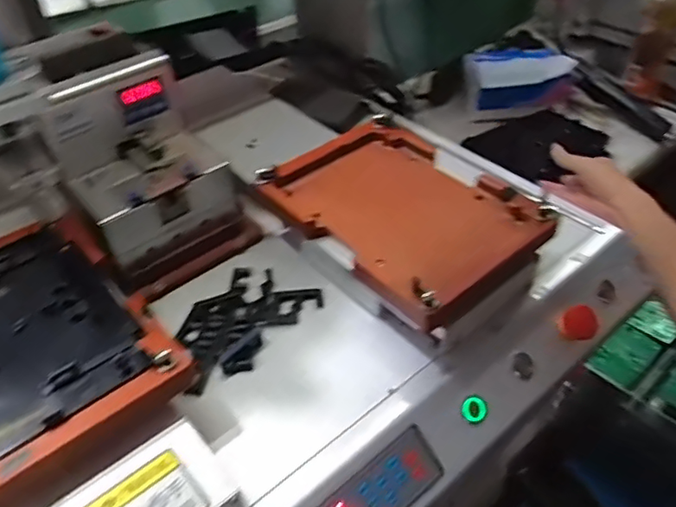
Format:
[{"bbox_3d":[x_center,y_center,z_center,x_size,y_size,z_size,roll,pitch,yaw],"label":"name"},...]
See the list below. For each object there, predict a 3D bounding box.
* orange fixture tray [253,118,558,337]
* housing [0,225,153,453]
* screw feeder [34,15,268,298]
[{"bbox_3d":[0.054,-0.037,0.508,0.163,0.049,0.229,-30,50,-26],"label":"orange fixture tray"},{"bbox_3d":[-0.226,0.053,0.410,0.136,0.017,0.185,-32,51,-27],"label":"housing"},{"bbox_3d":[-0.194,-0.098,0.550,0.130,0.150,0.196,-28,49,-24],"label":"screw feeder"}]

